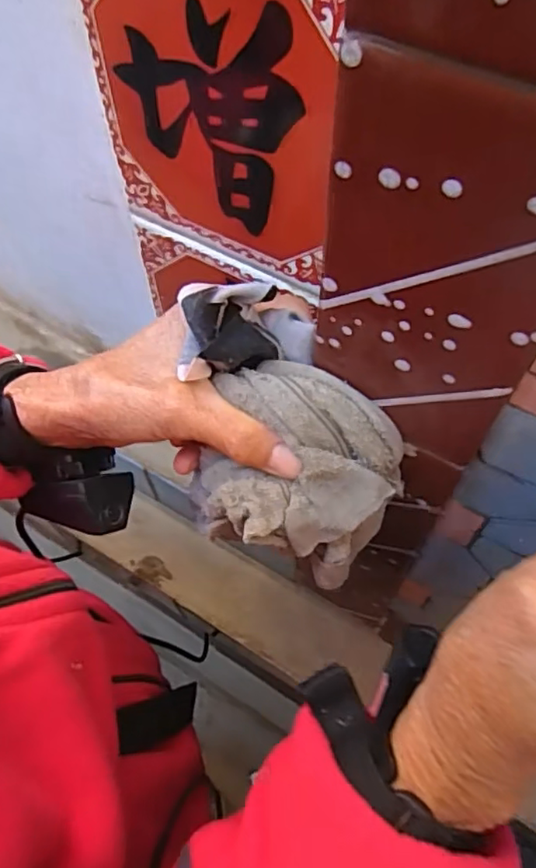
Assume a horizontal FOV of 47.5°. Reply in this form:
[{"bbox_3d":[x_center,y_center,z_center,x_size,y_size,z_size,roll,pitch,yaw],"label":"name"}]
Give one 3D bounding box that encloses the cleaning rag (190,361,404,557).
[{"bbox_3d":[0.011,0.017,0.263,0.081,0.067,0.064,27,64,15],"label":"cleaning rag"}]

